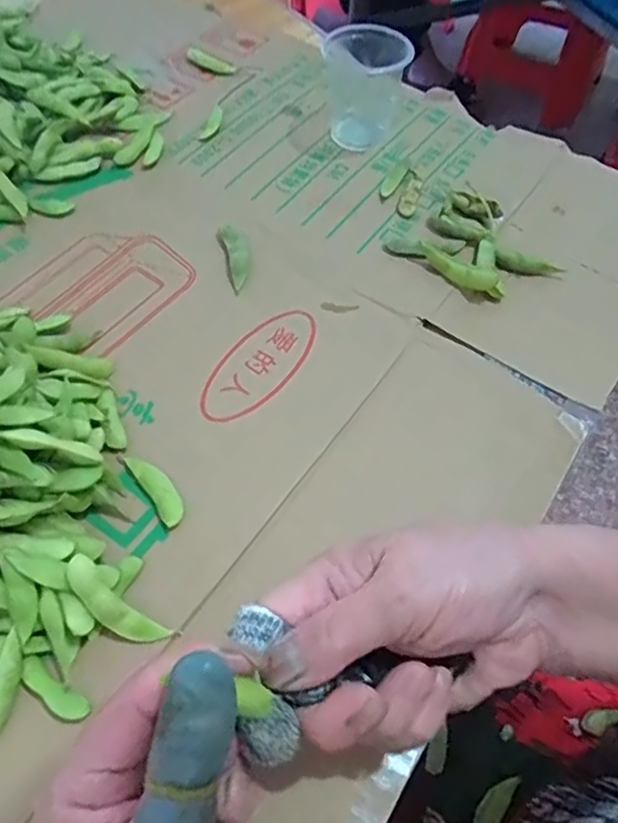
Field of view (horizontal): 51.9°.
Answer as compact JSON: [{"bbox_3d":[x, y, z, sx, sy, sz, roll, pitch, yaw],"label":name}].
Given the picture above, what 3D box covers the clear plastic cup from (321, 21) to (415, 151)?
[{"bbox_3d":[0.042,-0.253,0.485,0.062,0.074,0.062,2,57,-3],"label":"clear plastic cup"}]

